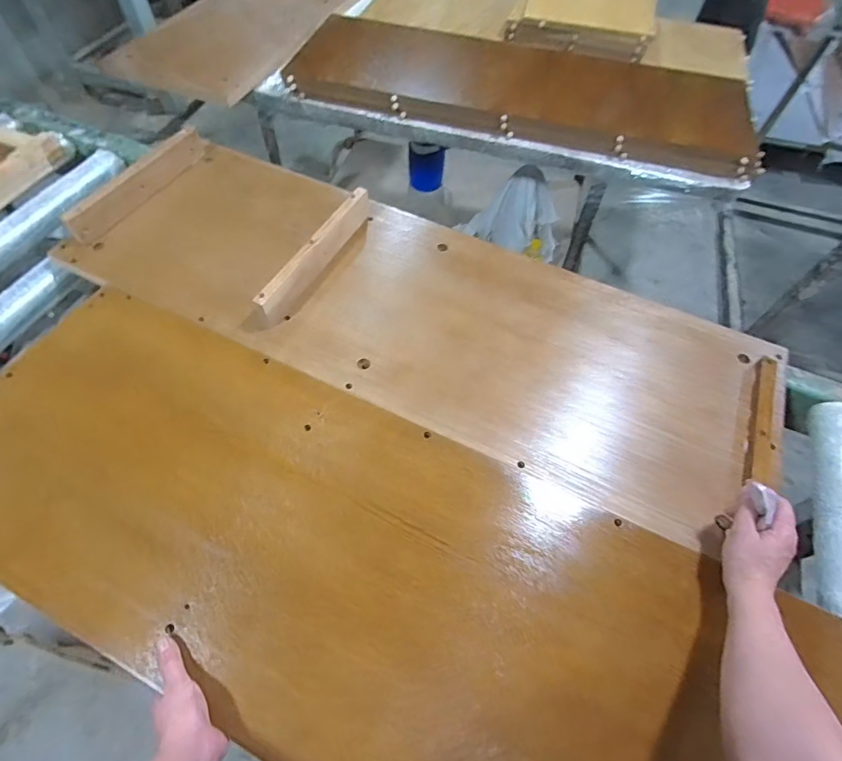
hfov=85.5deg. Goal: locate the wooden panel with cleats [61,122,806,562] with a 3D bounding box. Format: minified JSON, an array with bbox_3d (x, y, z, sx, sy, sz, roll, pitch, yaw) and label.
[{"bbox_3d":[-0.029,-0.138,0.747,1.156,0.056,0.386,23,59,11],"label":"wooden panel with cleats"}]

